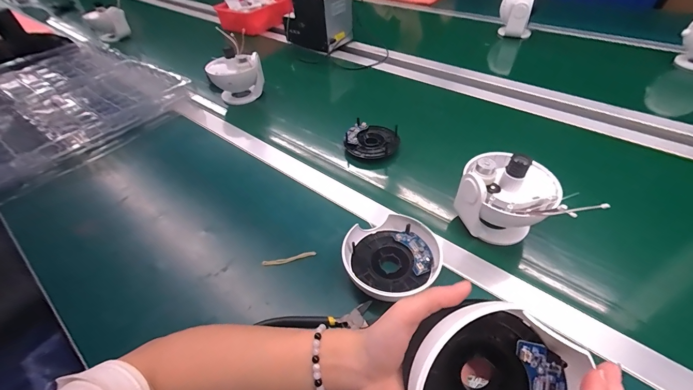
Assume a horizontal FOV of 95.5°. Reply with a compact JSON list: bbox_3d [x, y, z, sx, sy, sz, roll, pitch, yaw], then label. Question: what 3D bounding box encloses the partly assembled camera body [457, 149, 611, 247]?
[{"bbox_3d":[0.222,0.001,0.422,0.135,0.112,0.116,-15,48,-13],"label":"partly assembled camera body"}]

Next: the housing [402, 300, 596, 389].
[{"bbox_3d":[0.082,0.124,0.215,0.115,0.060,0.106,31,84,-17],"label":"housing"}]

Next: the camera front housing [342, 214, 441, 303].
[{"bbox_3d":[0.055,0.080,0.393,0.110,0.042,0.103,-1,46,1],"label":"camera front housing"}]

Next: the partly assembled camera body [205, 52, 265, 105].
[{"bbox_3d":[-0.253,-0.272,0.732,0.116,0.104,0.087,-13,47,-11],"label":"partly assembled camera body"}]

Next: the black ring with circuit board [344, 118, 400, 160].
[{"bbox_3d":[0.048,-0.102,0.586,0.093,0.022,0.098,11,48,12],"label":"black ring with circuit board"}]

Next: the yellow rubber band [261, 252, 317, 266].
[{"bbox_3d":[-0.077,0.086,0.422,0.070,0.004,0.009,-9,47,-8],"label":"yellow rubber band"}]

